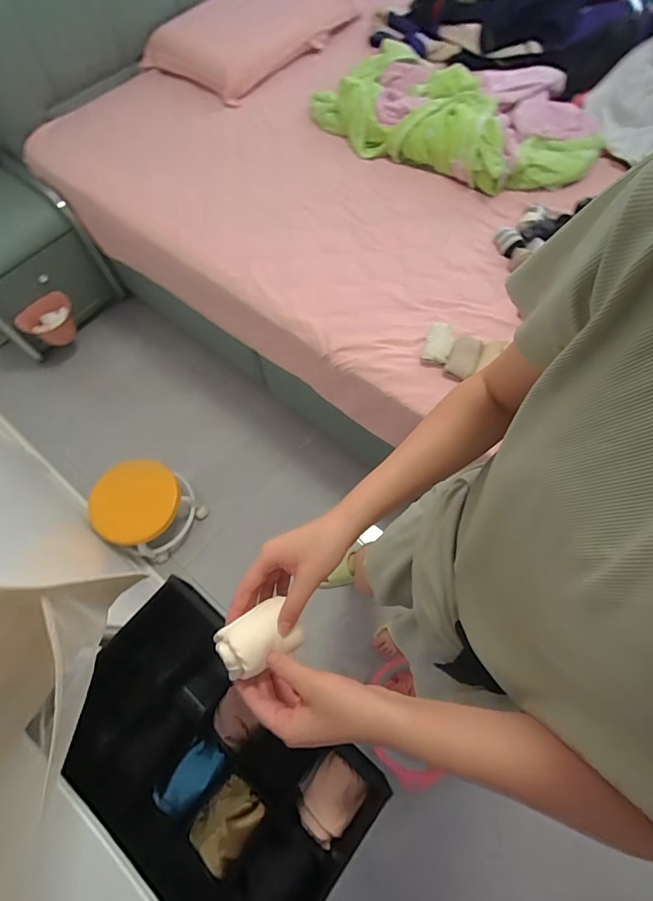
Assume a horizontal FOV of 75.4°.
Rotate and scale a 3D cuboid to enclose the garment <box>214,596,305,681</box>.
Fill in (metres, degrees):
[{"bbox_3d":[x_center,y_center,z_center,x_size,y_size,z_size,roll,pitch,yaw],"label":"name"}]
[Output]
[{"bbox_3d":[-0.061,0.170,0.381,0.069,0.032,0.046,-23,49,-30],"label":"garment"}]

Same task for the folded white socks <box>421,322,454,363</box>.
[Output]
[{"bbox_3d":[0.262,-0.252,0.981,0.061,0.044,0.113,16,67,8],"label":"folded white socks"}]

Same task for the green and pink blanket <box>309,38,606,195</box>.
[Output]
[{"bbox_3d":[0.400,-1.032,1.272,0.830,0.137,0.515,34,71,15],"label":"green and pink blanket"}]

